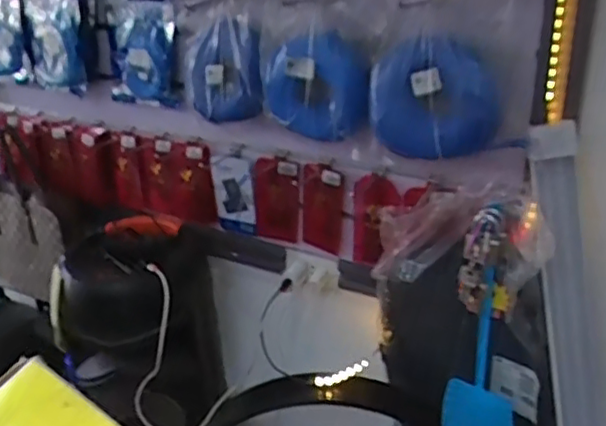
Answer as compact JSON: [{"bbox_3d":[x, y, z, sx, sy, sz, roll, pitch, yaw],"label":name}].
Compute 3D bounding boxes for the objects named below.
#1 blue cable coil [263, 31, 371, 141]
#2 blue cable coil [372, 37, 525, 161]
[{"bbox_3d":[0.021,-0.188,0.968,0.171,0.159,0.032,11,29,27],"label":"blue cable coil"},{"bbox_3d":[0.189,-0.155,0.926,0.180,0.224,0.055,-16,43,27],"label":"blue cable coil"}]

